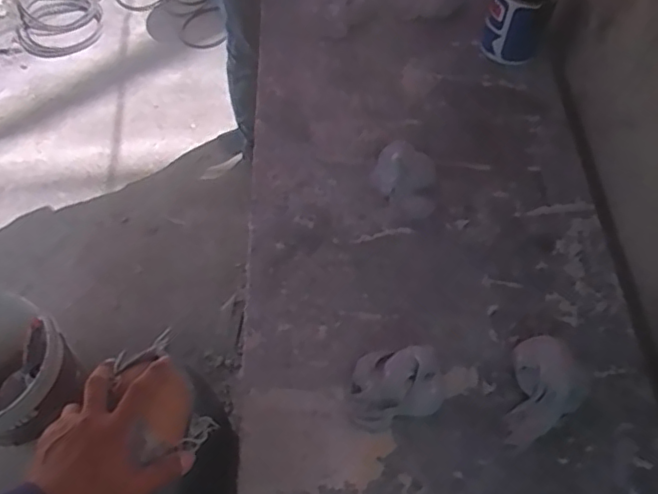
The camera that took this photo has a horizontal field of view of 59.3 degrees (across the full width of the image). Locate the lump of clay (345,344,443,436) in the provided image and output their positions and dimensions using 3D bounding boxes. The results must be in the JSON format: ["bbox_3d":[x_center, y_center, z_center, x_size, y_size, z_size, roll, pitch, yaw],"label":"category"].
[{"bbox_3d":[0.075,0.156,0.668,0.107,0.048,0.085,-15,61,-9],"label":"lump of clay"}]

